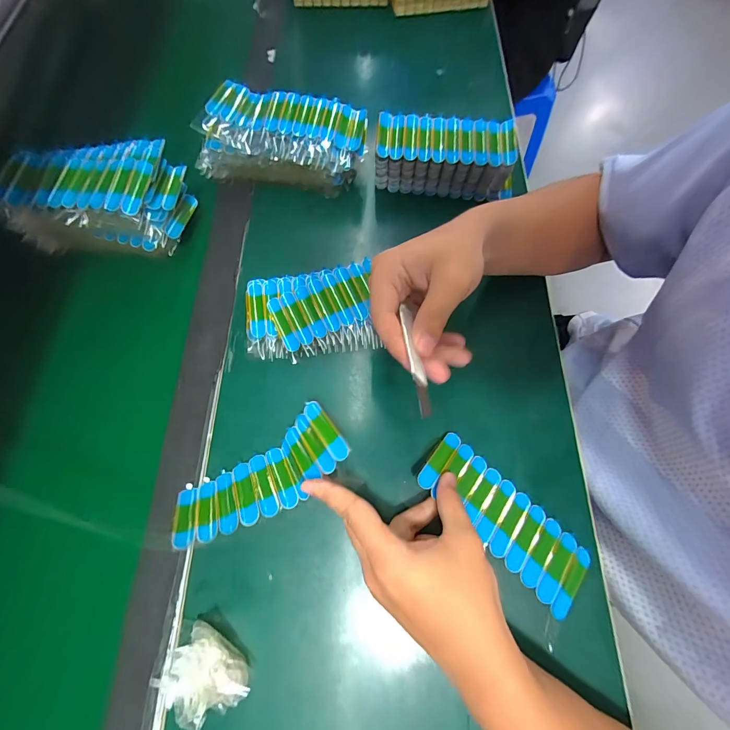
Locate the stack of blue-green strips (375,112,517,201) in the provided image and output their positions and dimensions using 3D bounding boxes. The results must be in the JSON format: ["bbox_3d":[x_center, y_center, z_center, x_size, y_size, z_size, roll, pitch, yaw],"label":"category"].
[{"bbox_3d":[0.094,-0.246,0.410,0.160,0.060,0.061,5,70,2],"label":"stack of blue-green strips"}]

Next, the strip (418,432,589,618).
[{"bbox_3d":[0.119,0.131,0.294,0.155,0.012,0.060,42,57,12],"label":"strip"}]

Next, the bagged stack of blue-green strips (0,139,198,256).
[{"bbox_3d":[-0.283,-0.181,0.369,0.175,0.063,0.113,4,70,2],"label":"bagged stack of blue-green strips"}]

